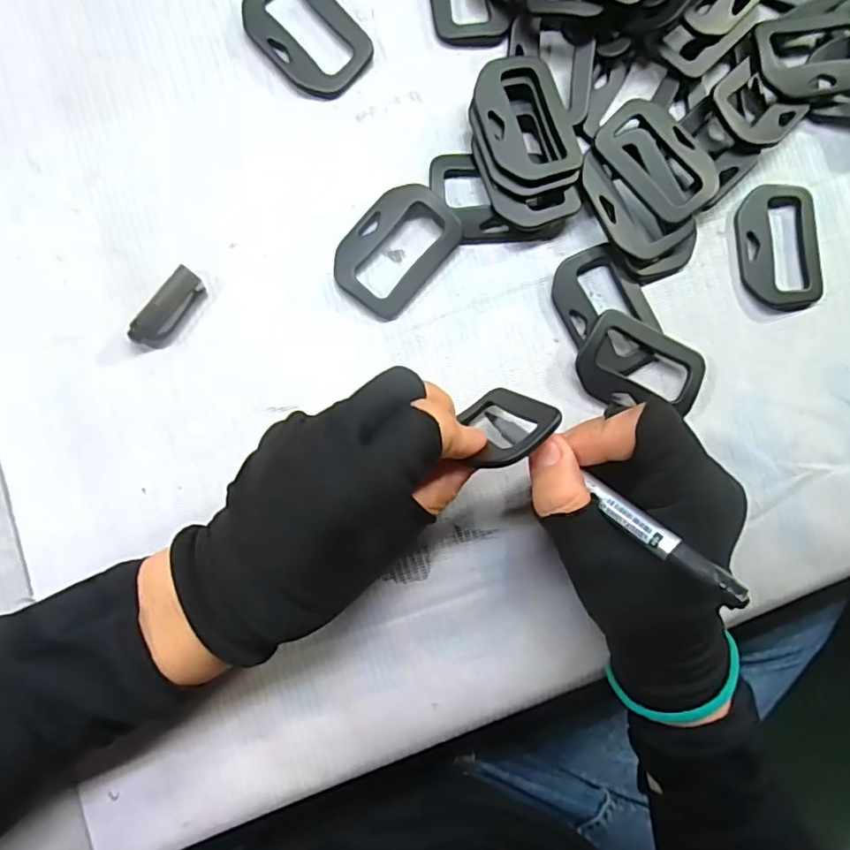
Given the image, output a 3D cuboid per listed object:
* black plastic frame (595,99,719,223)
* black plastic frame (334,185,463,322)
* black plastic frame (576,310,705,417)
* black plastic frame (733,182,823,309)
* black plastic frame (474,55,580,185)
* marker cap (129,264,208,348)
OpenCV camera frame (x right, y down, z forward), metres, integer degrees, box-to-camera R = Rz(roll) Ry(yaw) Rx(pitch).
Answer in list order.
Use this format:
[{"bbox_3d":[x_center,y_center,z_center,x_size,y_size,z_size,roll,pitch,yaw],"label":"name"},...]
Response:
[{"bbox_3d":[0.112,-0.128,0.272,0.040,0.006,0.060,-43,89,-5],"label":"black plastic frame"},{"bbox_3d":[-0.014,-0.083,0.267,0.042,0.009,0.061,40,85,-3],"label":"black plastic frame"},{"bbox_3d":[0.103,-0.026,0.273,0.060,0.005,0.044,31,83,-4],"label":"black plastic frame"},{"bbox_3d":[0.179,-0.090,0.287,0.043,0.005,0.063,-9,88,-6],"label":"black plastic frame"},{"bbox_3d":[0.047,-0.144,0.265,0.042,0.006,0.066,-19,88,-9],"label":"black plastic frame"},{"bbox_3d":[-0.114,-0.052,0.256,0.016,0.008,0.039,34,85,-3],"label":"marker cap"}]

